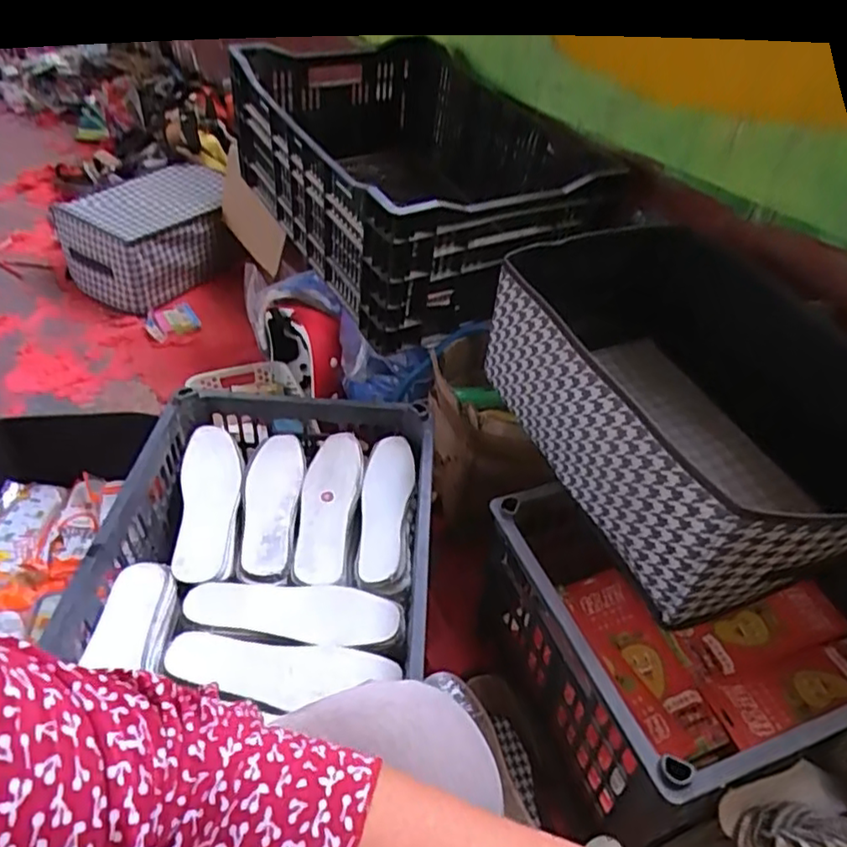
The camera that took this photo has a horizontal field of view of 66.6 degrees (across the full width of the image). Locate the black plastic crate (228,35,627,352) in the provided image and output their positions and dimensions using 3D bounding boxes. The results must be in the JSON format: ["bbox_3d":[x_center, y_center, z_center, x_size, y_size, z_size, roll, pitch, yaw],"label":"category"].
[{"bbox_3d":[-0.026,-0.417,1.068,0.422,0.255,0.618,-19,47,-19],"label":"black plastic crate"}]

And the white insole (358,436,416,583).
[{"bbox_3d":[-0.045,0.097,0.780,0.069,0.012,0.209,-20,37,15],"label":"white insole"}]

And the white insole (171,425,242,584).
[{"bbox_3d":[-0.261,0.092,0.783,0.073,0.013,0.228,-10,45,-10],"label":"white insole"}]

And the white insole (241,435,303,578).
[{"bbox_3d":[-0.187,0.094,0.784,0.064,0.016,0.211,-1,44,-1],"label":"white insole"}]

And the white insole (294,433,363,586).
[{"bbox_3d":[-0.118,0.099,0.792,0.067,0.025,0.227,2,44,2],"label":"white insole"}]

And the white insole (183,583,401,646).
[{"bbox_3d":[-0.139,0.192,0.678,0.223,0.013,0.071,6,44,6],"label":"white insole"}]

